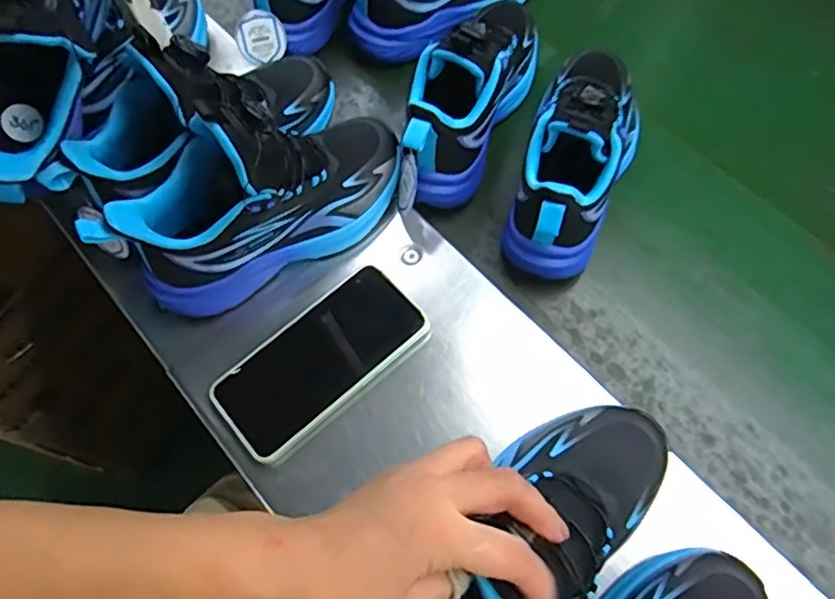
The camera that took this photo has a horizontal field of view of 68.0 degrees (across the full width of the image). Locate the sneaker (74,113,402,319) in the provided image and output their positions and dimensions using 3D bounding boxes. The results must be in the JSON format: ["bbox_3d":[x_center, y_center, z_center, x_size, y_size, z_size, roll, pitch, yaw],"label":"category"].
[{"bbox_3d":[-0.116,-0.083,0.460,0.229,0.130,0.077,-29,67,-13],"label":"sneaker"}]

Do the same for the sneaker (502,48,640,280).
[{"bbox_3d":[0.138,-0.127,0.502,0.077,0.113,0.209,18,66,9],"label":"sneaker"}]

